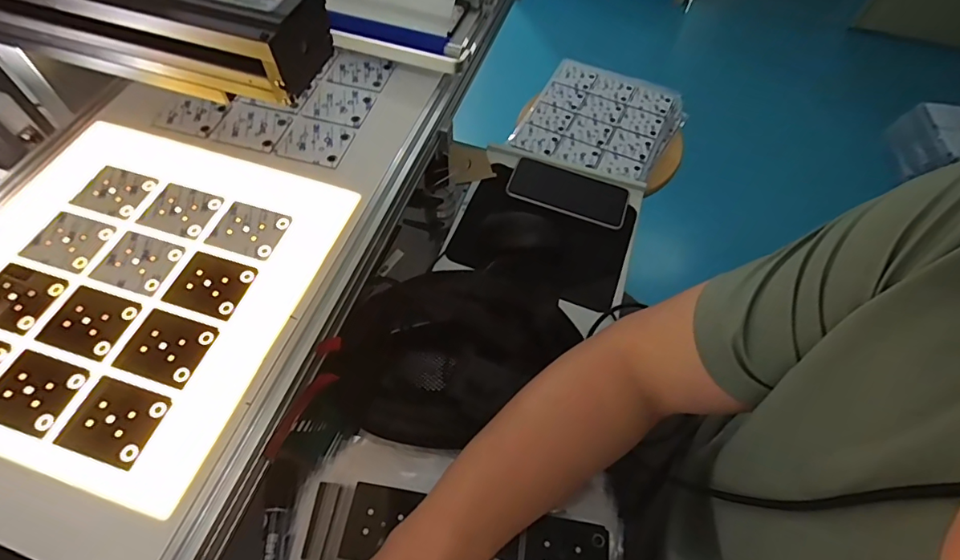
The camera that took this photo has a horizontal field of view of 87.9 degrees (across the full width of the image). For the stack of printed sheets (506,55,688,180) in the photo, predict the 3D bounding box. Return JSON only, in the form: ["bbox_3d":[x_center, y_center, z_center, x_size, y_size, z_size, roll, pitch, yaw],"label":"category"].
[{"bbox_3d":[0.202,-0.269,0.831,0.232,0.030,0.234,25,60,14],"label":"stack of printed sheets"}]

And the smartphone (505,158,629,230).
[{"bbox_3d":[0.121,-0.122,0.669,0.156,0.013,0.078,21,57,3],"label":"smartphone"}]

